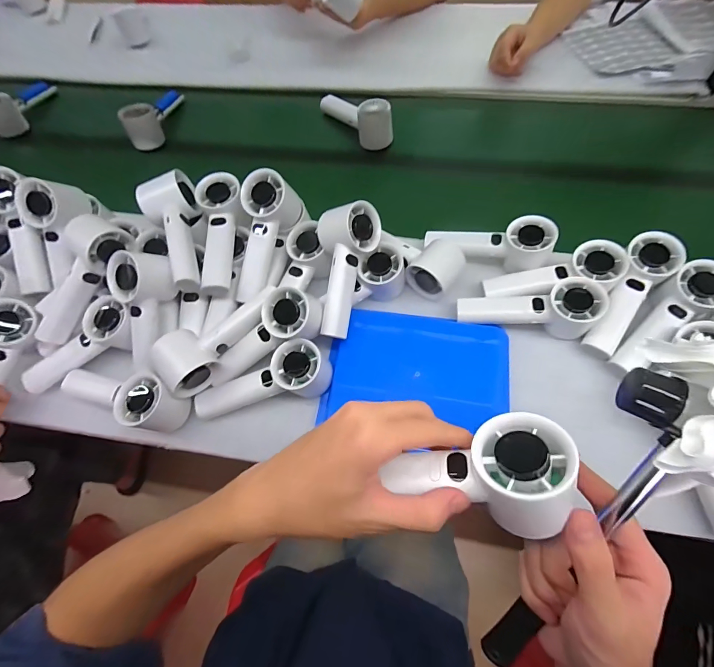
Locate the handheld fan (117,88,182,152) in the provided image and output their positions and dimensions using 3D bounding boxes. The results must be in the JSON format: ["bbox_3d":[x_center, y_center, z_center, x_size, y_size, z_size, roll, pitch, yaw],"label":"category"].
[{"bbox_3d":[-0.373,-0.401,0.666,0.059,0.065,0.151,6,65,6],"label":"handheld fan"}]

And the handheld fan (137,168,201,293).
[{"bbox_3d":[-0.222,-0.120,0.442,0.062,0.050,0.155,-16,78,-5],"label":"handheld fan"}]

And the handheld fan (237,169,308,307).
[{"bbox_3d":[-0.116,-0.114,0.455,0.062,0.065,0.155,16,92,10],"label":"handheld fan"}]

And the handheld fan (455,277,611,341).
[{"bbox_3d":[0.198,-0.027,0.427,0.154,0.047,0.058,-1,64,17],"label":"handheld fan"}]

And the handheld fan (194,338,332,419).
[{"bbox_3d":[-0.110,0.051,0.409,0.155,0.051,0.058,-10,64,-2],"label":"handheld fan"}]

